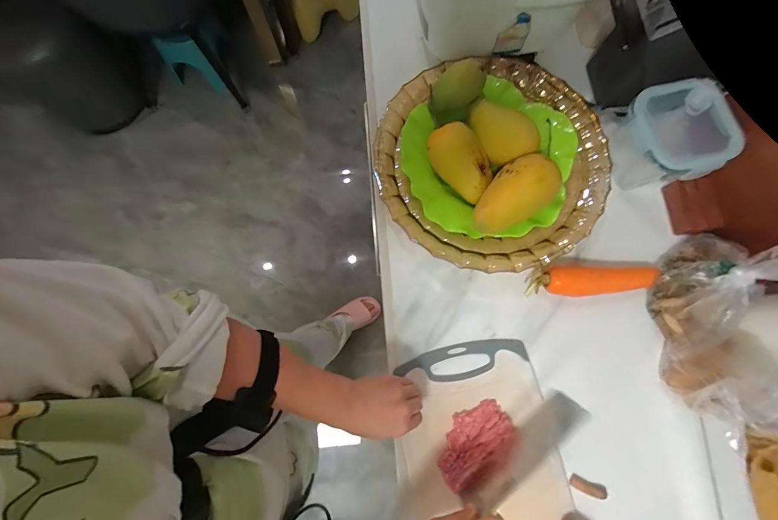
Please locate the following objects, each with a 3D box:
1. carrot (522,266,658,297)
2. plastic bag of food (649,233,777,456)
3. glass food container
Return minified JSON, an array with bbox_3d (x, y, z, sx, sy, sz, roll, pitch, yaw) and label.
[{"bbox_3d":[0.310,0.032,0.526,0.186,0.043,0.045,-2,77,-1],"label":"carrot"},{"bbox_3d":[0.442,0.081,0.439,0.115,0.184,0.269,17,78,4],"label":"plastic bag of food"},{"bbox_3d":[0.417,-0.176,0.533,0.131,0.114,0.135,-18,78,-4],"label":"glass food container"}]

